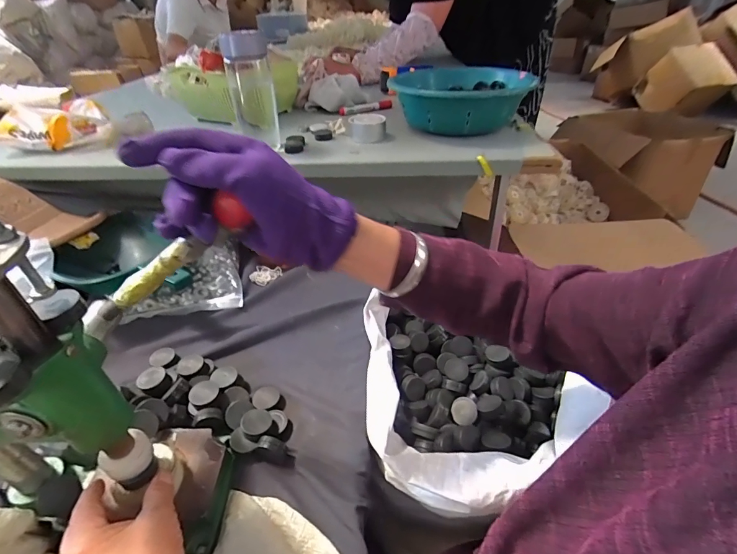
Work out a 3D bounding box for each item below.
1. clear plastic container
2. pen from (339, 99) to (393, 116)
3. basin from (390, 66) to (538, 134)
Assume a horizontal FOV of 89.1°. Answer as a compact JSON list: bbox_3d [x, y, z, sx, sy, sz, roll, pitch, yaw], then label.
[{"bbox_3d":[-0.189,-0.293,0.600,0.073,0.161,0.057,-11,38,-12],"label":"clear plastic container"},{"bbox_3d":[-0.005,-0.388,0.856,0.129,0.016,0.023,-20,41,-22],"label":"pen"},{"bbox_3d":[0.174,-0.323,0.698,0.236,0.085,0.232,17,41,23],"label":"basin"}]

